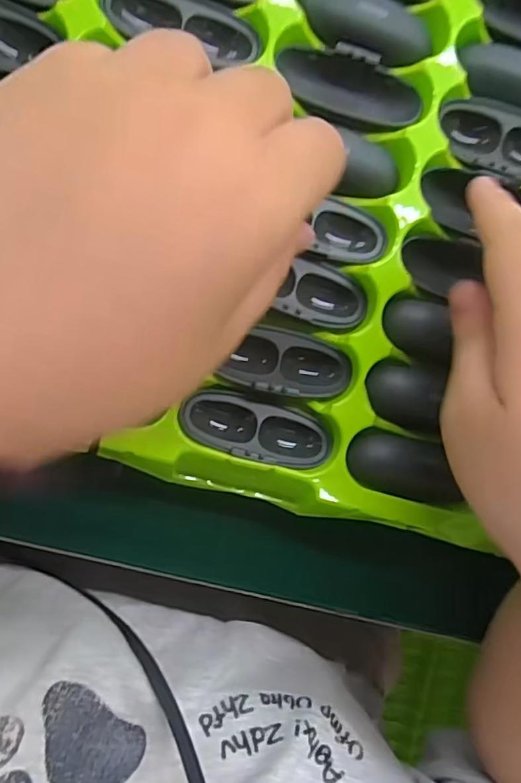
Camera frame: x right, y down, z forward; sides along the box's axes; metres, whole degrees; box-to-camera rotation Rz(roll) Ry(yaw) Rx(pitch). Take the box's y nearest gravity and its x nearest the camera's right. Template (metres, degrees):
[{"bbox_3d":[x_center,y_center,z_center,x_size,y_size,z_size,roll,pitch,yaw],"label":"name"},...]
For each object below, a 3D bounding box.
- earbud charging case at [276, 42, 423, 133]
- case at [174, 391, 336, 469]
[{"bbox_3d":[0.040,-0.135,0.232,0.065,0.012,0.029,12,89,-7],"label":"earbud charging case"},{"bbox_3d":[0.000,0.017,0.227,0.065,0.014,0.025,15,88,-7],"label":"case"}]

